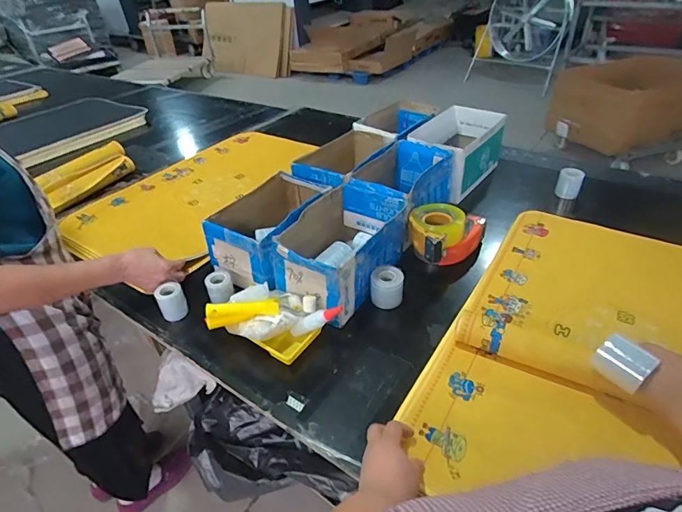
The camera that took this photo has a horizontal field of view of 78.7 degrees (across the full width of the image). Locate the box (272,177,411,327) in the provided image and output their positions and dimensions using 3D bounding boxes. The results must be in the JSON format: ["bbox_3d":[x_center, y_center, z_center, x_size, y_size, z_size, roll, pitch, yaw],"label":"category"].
[{"bbox_3d":[0.004,-0.025,0.908,0.184,0.131,0.300,20,43,29],"label":"box"}]

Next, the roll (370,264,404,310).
[{"bbox_3d":[0.097,0.065,0.873,0.068,0.062,0.062,3,37,9],"label":"roll"}]

